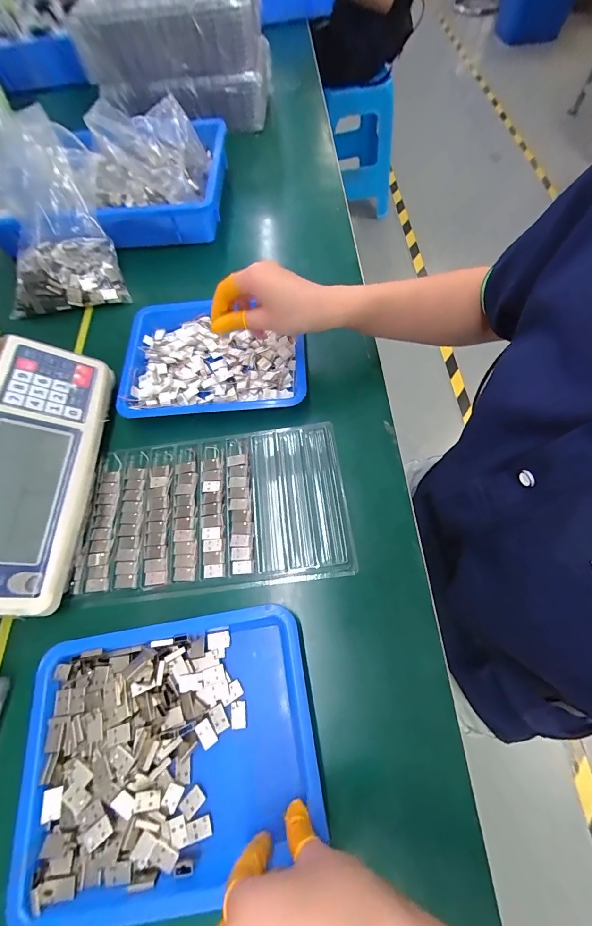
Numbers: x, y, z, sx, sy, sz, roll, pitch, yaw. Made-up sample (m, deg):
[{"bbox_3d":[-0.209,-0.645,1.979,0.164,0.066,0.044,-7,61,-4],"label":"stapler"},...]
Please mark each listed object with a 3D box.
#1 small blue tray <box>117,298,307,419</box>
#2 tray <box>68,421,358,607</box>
[{"bbox_3d":[-0.102,-0.130,0.427,0.219,0.028,0.166,-2,65,-1],"label":"small blue tray"},{"bbox_3d":[-0.084,0.044,0.361,0.264,0.015,0.163,-7,65,1],"label":"tray"}]

